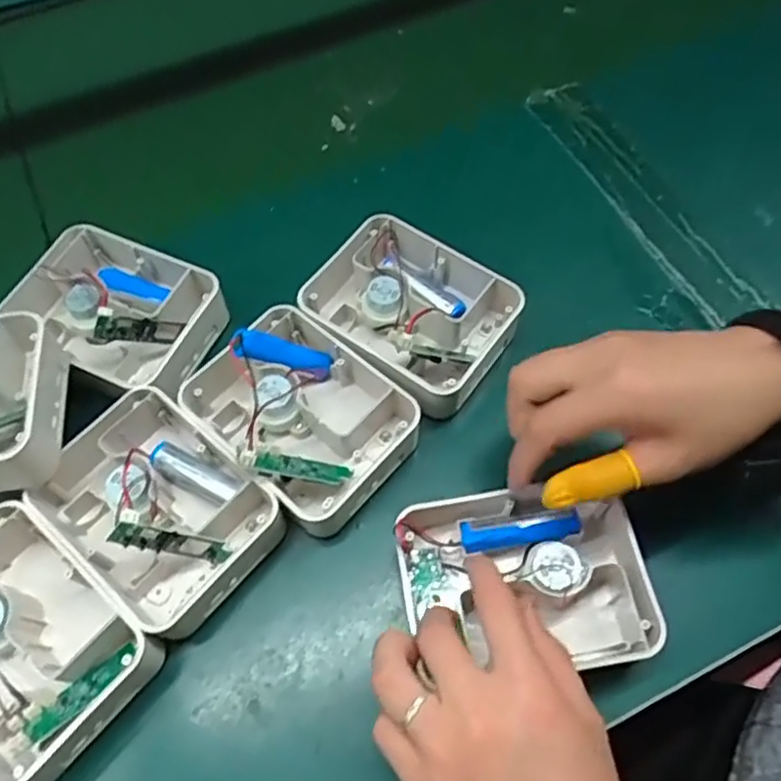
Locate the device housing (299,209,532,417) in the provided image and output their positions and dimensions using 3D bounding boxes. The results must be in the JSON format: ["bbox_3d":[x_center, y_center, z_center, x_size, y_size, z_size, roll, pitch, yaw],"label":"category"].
[{"bbox_3d":[0.011,-0.053,0.458,0.135,0.048,0.104,30,64,19],"label":"device housing"}]

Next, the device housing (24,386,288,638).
[{"bbox_3d":[-0.140,0.069,0.397,0.134,0.050,0.098,36,66,22],"label":"device housing"}]

